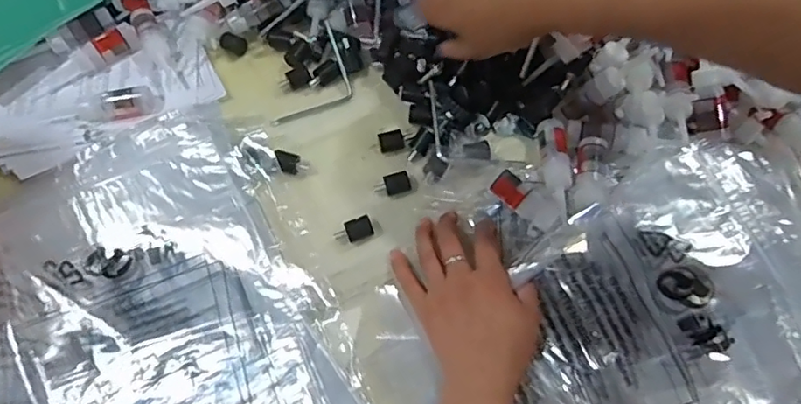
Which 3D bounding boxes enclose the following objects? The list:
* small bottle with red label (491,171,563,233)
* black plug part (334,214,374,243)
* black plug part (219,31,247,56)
[{"bbox_3d":[0.110,-0.001,0.494,0.063,0.021,0.027,41,70,7],"label":"small bottle with red label"},{"bbox_3d":[-0.041,0.026,0.493,0.033,0.012,0.018,-25,64,-11],"label":"black plug part"},{"bbox_3d":[-0.182,-0.173,0.608,0.027,0.015,0.018,20,65,13],"label":"black plug part"}]

